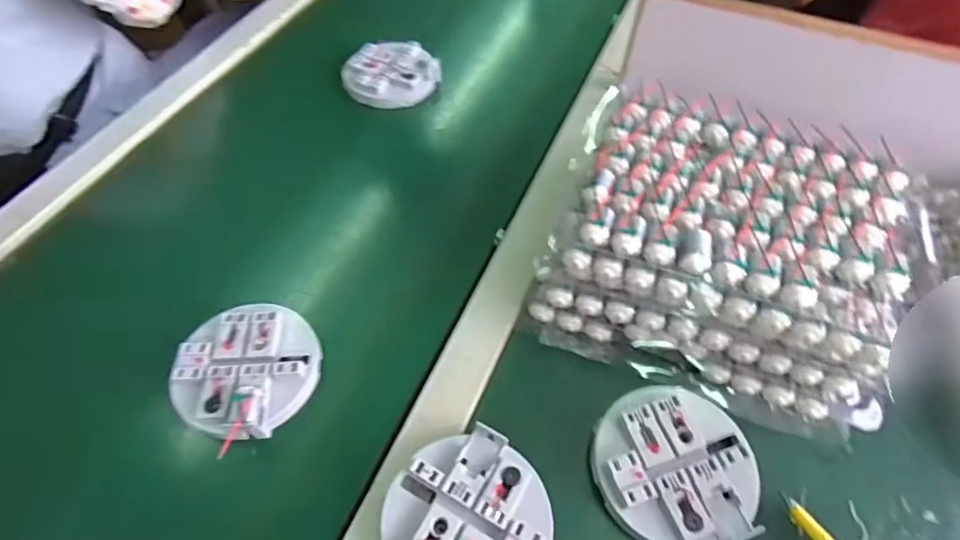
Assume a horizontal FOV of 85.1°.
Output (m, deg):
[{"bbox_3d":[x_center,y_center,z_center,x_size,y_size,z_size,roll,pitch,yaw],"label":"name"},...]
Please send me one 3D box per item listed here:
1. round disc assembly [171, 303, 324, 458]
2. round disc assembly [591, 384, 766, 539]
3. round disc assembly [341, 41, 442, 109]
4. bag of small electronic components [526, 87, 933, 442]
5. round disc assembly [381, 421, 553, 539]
[{"bbox_3d":[-0.174,0.069,0.386,0.099,0.026,0.098,0,57,0],"label":"round disc assembly"},{"bbox_3d":[0.128,0.128,0.342,0.102,0.015,0.099,0,57,0],"label":"round disc assembly"},{"bbox_3d":[-0.103,-0.225,0.600,0.101,0.018,0.096,0,57,0],"label":"round disc assembly"},{"bbox_3d":[0.186,-0.022,0.403,0.238,0.088,0.214,18,59,11],"label":"bag of small electronic components"},{"bbox_3d":[-0.007,0.154,0.321,0.099,0.015,0.099,0,57,0],"label":"round disc assembly"}]

